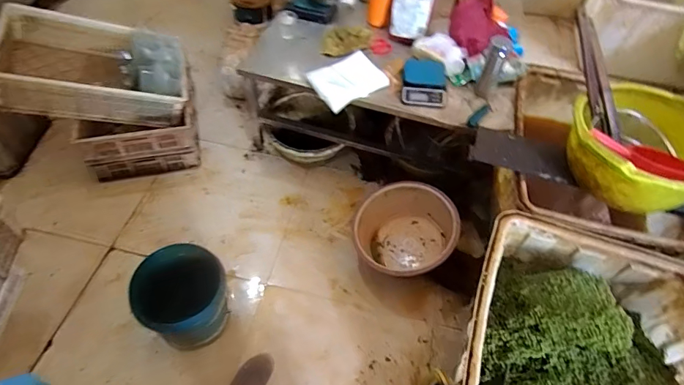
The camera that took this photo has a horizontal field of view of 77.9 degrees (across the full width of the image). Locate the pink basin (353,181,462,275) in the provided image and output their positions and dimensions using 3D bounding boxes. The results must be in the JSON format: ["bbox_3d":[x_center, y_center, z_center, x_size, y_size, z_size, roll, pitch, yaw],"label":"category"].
[{"bbox_3d":[0.230,0.149,1.536,0.327,0.218,0.358,2,53,-3],"label":"pink basin"}]

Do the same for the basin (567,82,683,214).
[{"bbox_3d":[0.822,-0.129,1.172,0.368,0.169,0.386,2,53,-3],"label":"basin"}]

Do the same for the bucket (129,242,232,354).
[{"bbox_3d":[-0.474,0.339,1.292,0.242,0.275,0.231,2,53,-3],"label":"bucket"}]

